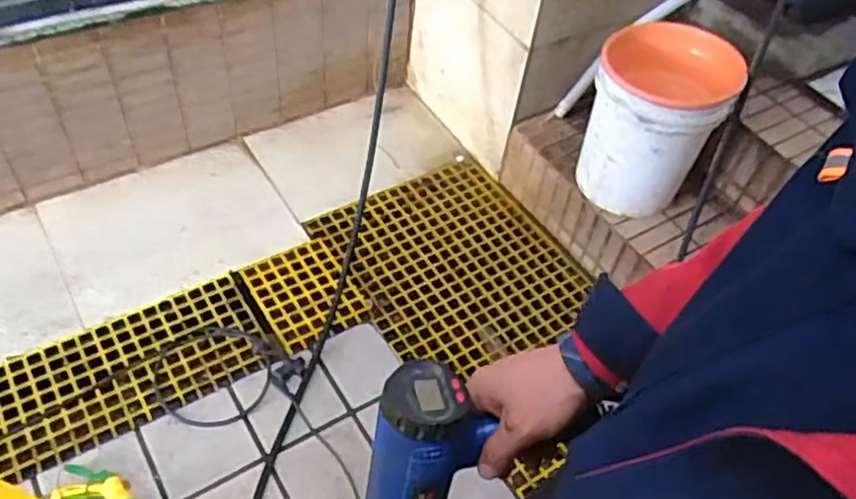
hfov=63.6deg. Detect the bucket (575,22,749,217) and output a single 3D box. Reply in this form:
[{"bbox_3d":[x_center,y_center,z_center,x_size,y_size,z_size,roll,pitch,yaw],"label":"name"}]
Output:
[{"bbox_3d":[0.526,-0.299,1.641,0.289,0.371,0.290,4,50,-4],"label":"bucket"}]

